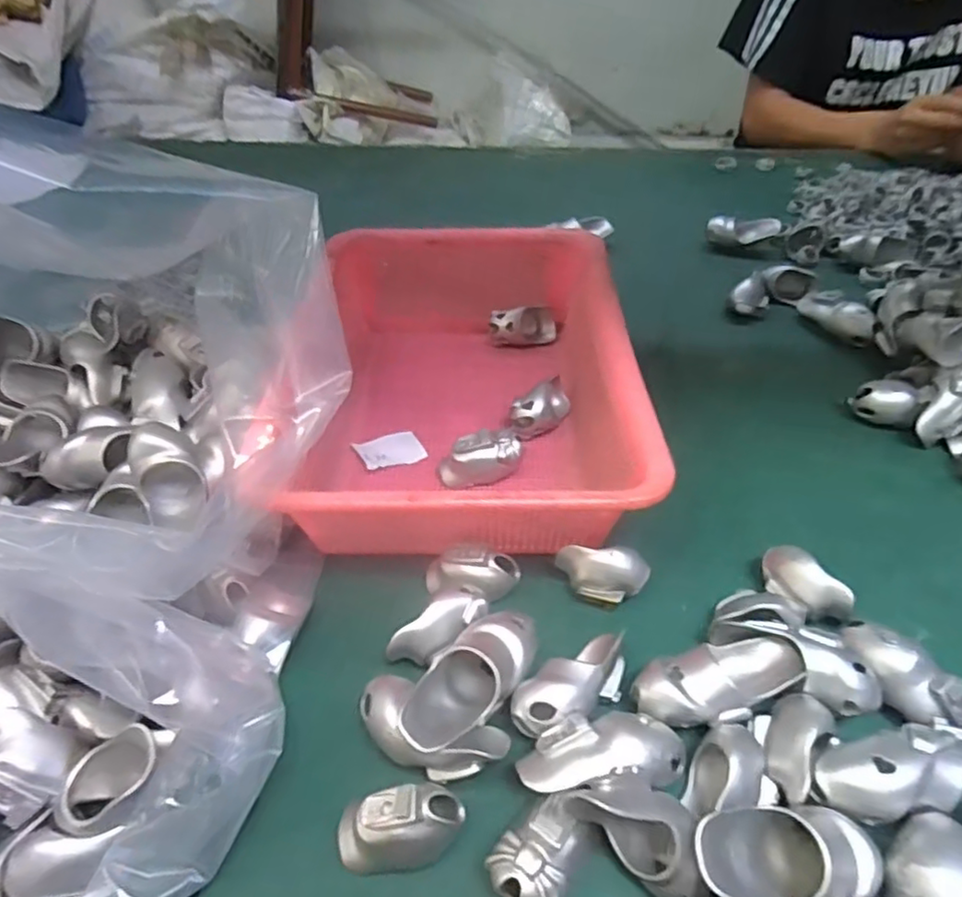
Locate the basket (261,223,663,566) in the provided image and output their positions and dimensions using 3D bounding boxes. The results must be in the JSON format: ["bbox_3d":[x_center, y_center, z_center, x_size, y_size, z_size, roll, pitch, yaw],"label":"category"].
[{"bbox_3d":[-0.003,-0.054,0.519,0.228,0.098,0.352,0,44,0],"label":"basket"}]

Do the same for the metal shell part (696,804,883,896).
[{"bbox_3d":[0.129,0.180,0.285,0.084,0.031,0.040,7,42,-13],"label":"metal shell part"}]

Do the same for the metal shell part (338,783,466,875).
[{"bbox_3d":[-0.038,0.177,0.302,0.058,0.031,0.029,-3,44,-3],"label":"metal shell part"}]

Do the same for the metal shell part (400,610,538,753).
[{"bbox_3d":[-0.004,0.127,0.350,0.041,0.028,0.092,24,49,24],"label":"metal shell part"}]

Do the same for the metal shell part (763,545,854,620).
[{"bbox_3d":[0.204,0.086,0.405,0.032,0.019,0.057,-47,36,1],"label":"metal shell part"}]

